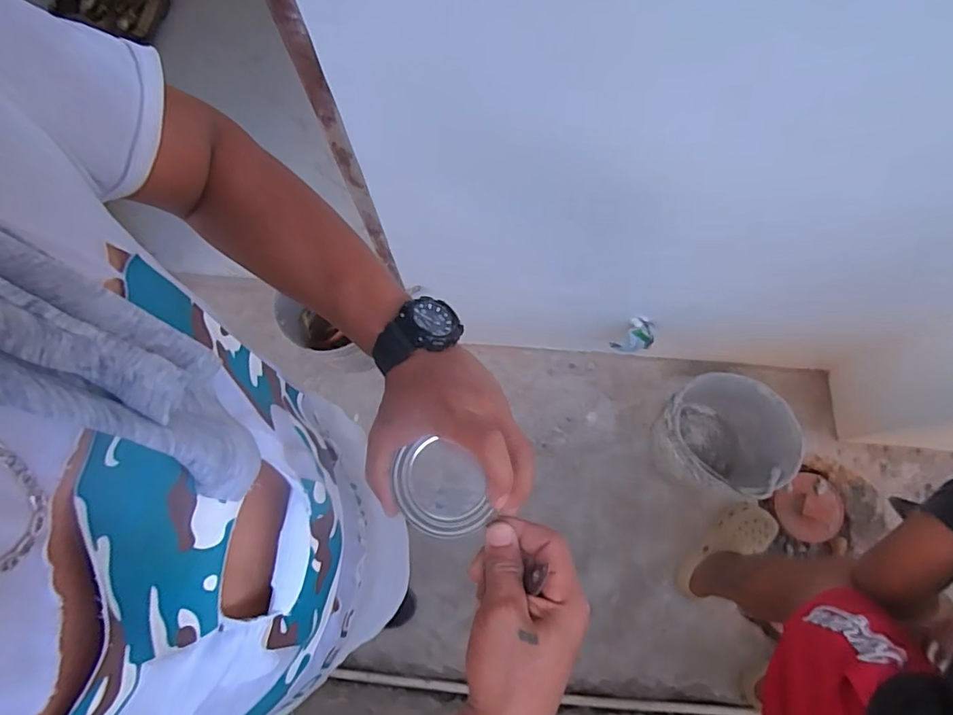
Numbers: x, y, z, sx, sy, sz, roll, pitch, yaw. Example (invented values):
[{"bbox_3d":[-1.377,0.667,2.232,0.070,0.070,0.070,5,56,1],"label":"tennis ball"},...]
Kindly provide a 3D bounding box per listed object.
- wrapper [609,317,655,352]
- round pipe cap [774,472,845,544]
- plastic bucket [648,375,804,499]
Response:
[{"bbox_3d":[0.362,-0.044,1.178,0.071,0.041,0.102,42,78,13],"label":"wrapper"},{"bbox_3d":[0.878,0.393,1.367,0.183,0.027,0.155,-34,75,-9],"label":"round pipe cap"},{"bbox_3d":[0.577,0.197,1.260,0.282,0.286,0.250,5,73,3],"label":"plastic bucket"}]

